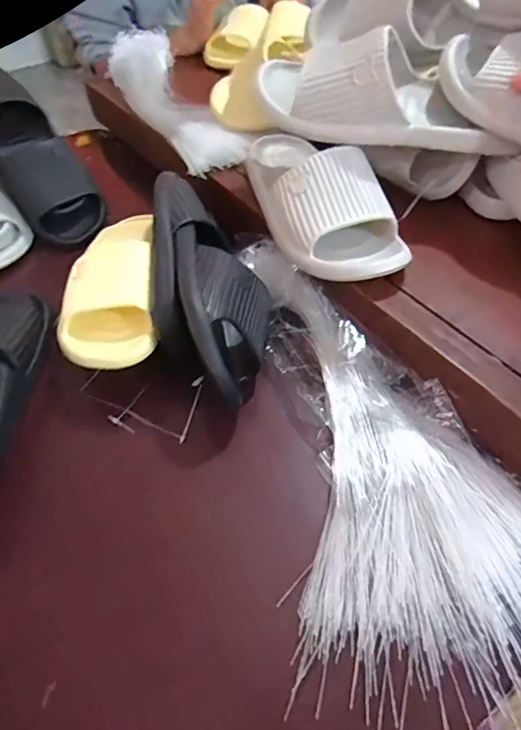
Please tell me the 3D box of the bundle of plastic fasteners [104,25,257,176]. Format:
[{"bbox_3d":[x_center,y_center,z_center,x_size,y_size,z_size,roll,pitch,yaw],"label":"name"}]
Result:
[{"bbox_3d":[-0.131,-0.403,0.736,0.117,0.039,0.413,-21,53,-16],"label":"bundle of plastic fasteners"}]

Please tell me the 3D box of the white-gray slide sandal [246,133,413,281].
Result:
[{"bbox_3d":[0.053,-0.199,0.544,0.105,0.076,0.282,-16,51,-13],"label":"white-gray slide sandal"}]

